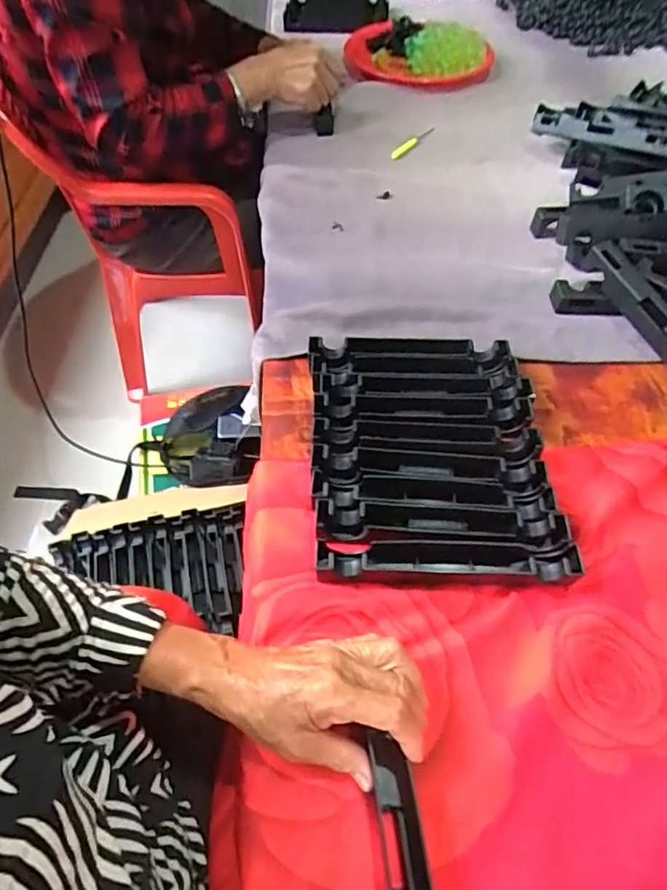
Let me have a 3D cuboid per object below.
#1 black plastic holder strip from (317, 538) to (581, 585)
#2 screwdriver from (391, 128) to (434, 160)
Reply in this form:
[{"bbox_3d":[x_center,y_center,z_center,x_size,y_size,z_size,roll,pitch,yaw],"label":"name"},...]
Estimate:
[{"bbox_3d":[0.084,0.089,0.407,0.189,0.027,0.026,1,57,1],"label":"black plastic holder strip"},{"bbox_3d":[0.114,-0.433,0.775,0.013,0.008,0.104,34,64,21],"label":"screwdriver"}]

